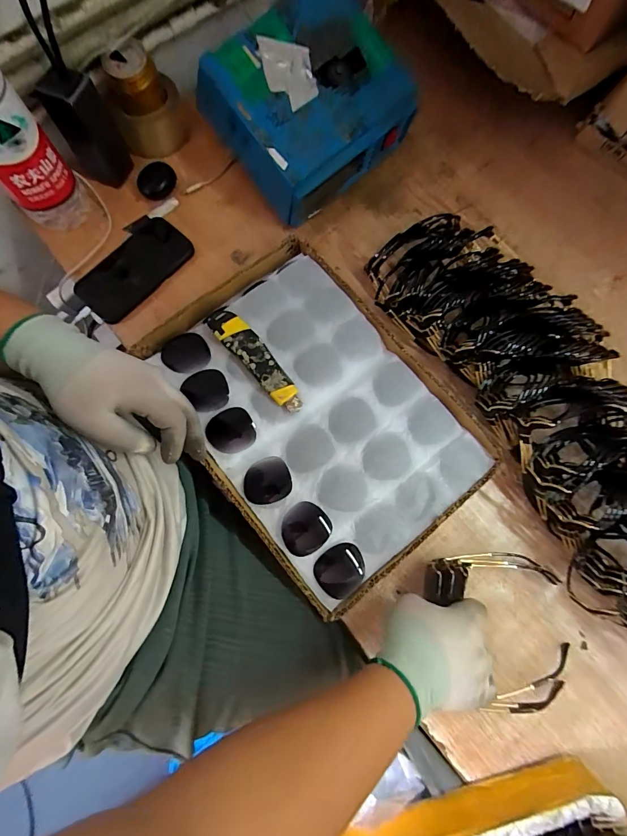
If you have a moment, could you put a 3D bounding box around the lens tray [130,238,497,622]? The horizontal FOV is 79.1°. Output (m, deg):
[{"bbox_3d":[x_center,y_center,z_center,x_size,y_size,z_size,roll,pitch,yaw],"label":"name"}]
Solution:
[{"bbox_3d":[-0.003,-0.008,0.487,0.276,0.043,0.405,-37,80,-7],"label":"lens tray"}]

